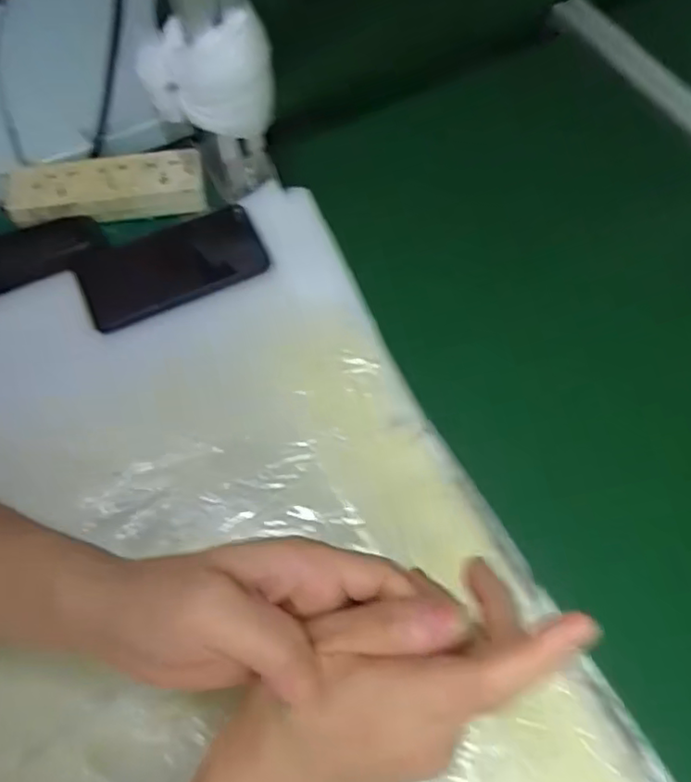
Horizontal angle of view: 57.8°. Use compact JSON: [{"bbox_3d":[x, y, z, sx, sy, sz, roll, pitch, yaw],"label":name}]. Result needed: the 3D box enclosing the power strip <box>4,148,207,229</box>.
[{"bbox_3d":[-0.219,-0.186,0.573,0.174,0.022,0.055,-8,63,-3],"label":"power strip"}]

